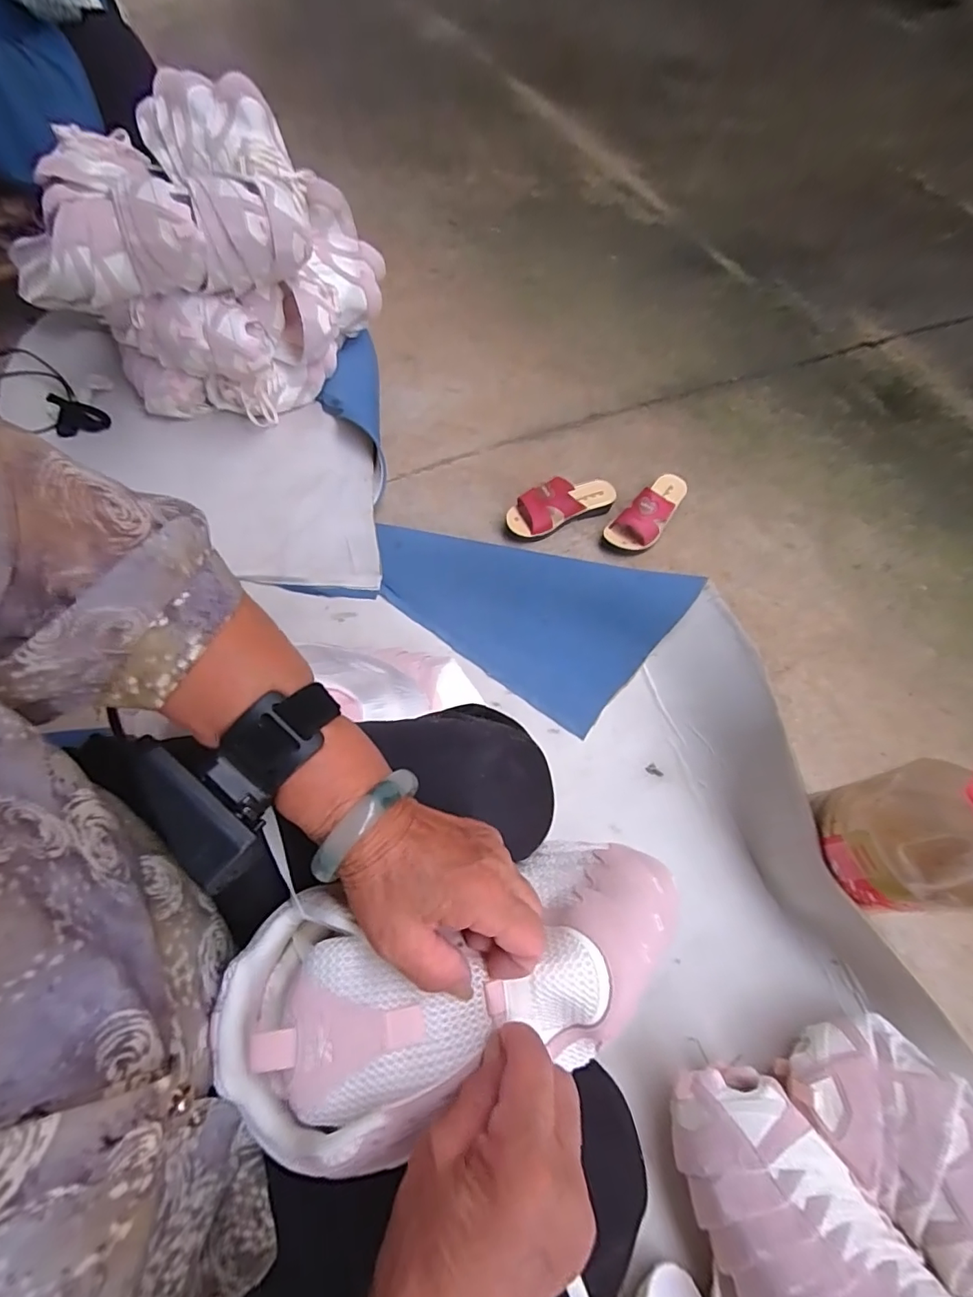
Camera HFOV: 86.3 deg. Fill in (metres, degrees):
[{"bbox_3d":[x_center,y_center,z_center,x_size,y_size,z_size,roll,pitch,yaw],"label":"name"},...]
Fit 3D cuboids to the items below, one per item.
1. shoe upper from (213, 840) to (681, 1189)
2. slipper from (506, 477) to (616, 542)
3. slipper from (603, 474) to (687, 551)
[{"bbox_3d":[0.000,0.177,0.290,0.269,0.068,0.115,-8,64,-20],"label":"shoe upper"},{"bbox_3d":[0.140,-0.271,0.962,0.215,0.063,0.077,-23,67,-14],"label":"slipper"},{"bbox_3d":[0.312,-0.269,0.978,0.086,0.068,0.206,36,67,14],"label":"slipper"}]

